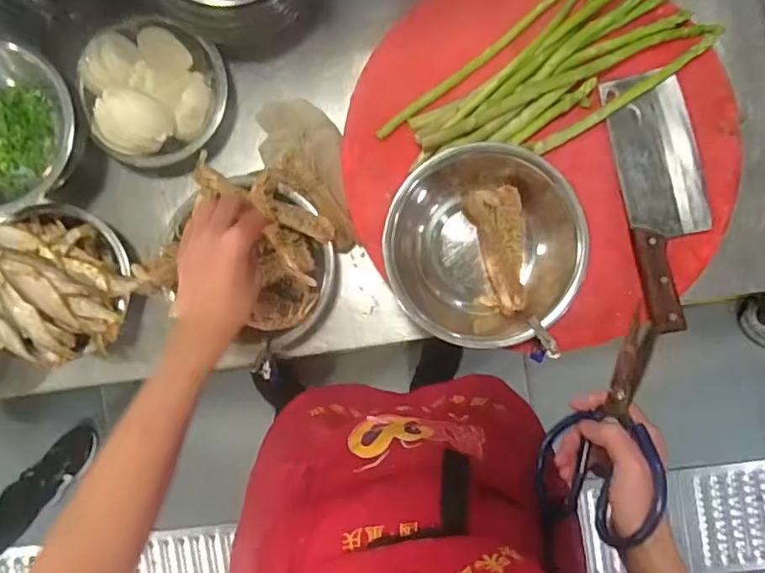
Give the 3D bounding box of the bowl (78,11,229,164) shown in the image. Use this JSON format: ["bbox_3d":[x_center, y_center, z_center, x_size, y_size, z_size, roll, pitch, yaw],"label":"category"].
[{"bbox_3d":[-0.291,-0.245,0.701,0.171,0.075,0.177,0,91,3],"label":"bowl"}]

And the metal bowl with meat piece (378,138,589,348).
[{"bbox_3d":[0.109,-0.043,0.610,0.203,0.072,0.205,0,91,3],"label":"metal bowl with meat piece"}]

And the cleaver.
[{"bbox_3d":[0.319,-0.099,0.617,0.094,0.026,0.281,-11,91,3],"label":"cleaver"}]

